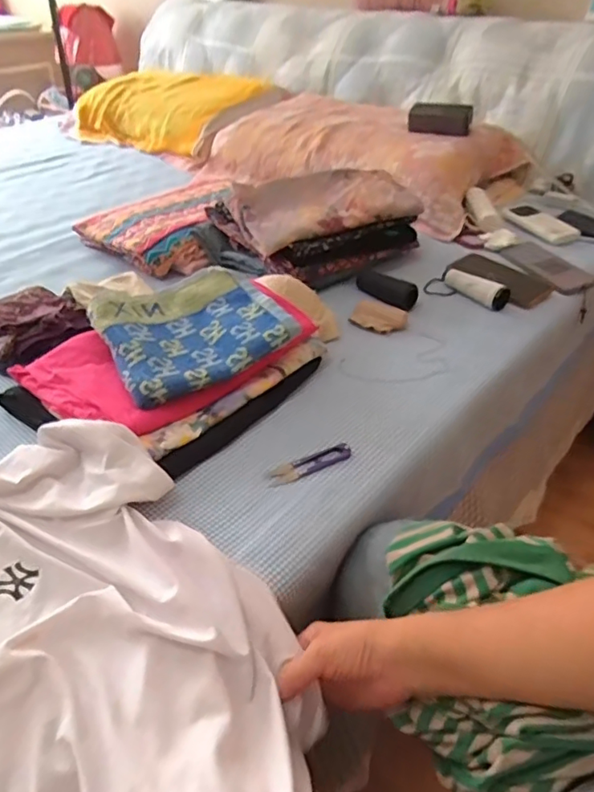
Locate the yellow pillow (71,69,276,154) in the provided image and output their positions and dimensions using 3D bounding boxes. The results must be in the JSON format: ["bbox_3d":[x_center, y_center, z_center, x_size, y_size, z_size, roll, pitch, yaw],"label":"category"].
[{"bbox_3d":[-0.389,-0.818,1.587,0.567,0.172,0.303,27,46,30],"label":"yellow pillow"}]

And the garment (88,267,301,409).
[{"bbox_3d":[-0.126,-0.085,0.682,0.212,0.048,0.179,-20,42,-23],"label":"garment"}]

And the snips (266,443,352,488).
[{"bbox_3d":[0.015,0.075,0.609,0.102,0.011,0.024,-20,43,-24],"label":"snips"}]

